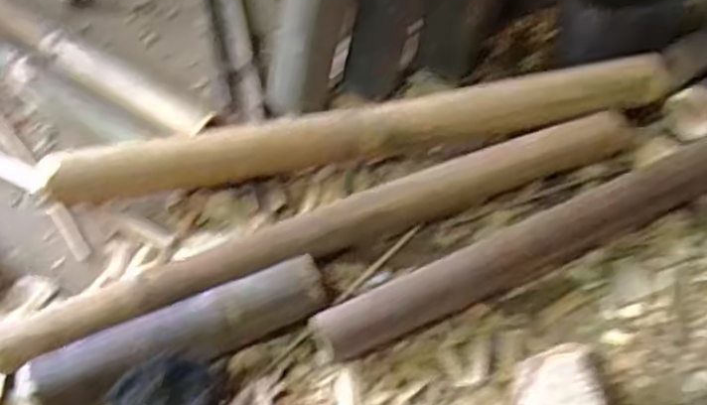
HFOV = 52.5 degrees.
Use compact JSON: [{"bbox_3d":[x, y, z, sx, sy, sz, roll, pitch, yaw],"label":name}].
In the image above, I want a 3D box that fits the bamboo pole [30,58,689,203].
[{"bbox_3d":[0.007,-0.078,0.765,0.659,0.047,0.043,-10,54,-3],"label":"bamboo pole"}]

